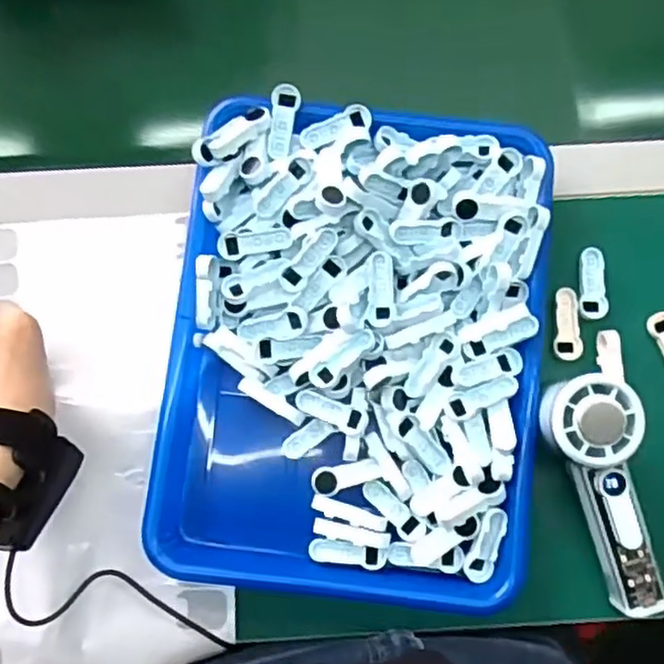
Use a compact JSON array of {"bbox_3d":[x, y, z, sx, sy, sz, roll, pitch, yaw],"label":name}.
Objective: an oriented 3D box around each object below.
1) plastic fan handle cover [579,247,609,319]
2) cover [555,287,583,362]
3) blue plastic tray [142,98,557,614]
[{"bbox_3d":[0.188,-0.035,0.506,0.020,0.004,0.050,6,80,2],"label":"plastic fan handle cover"},{"bbox_3d":[0.168,-0.006,0.502,0.019,0.004,0.051,1,80,1],"label":"cover"},{"bbox_3d":[0.017,0.010,0.485,0.243,0.047,0.325,7,80,2],"label":"blue plastic tray"}]

